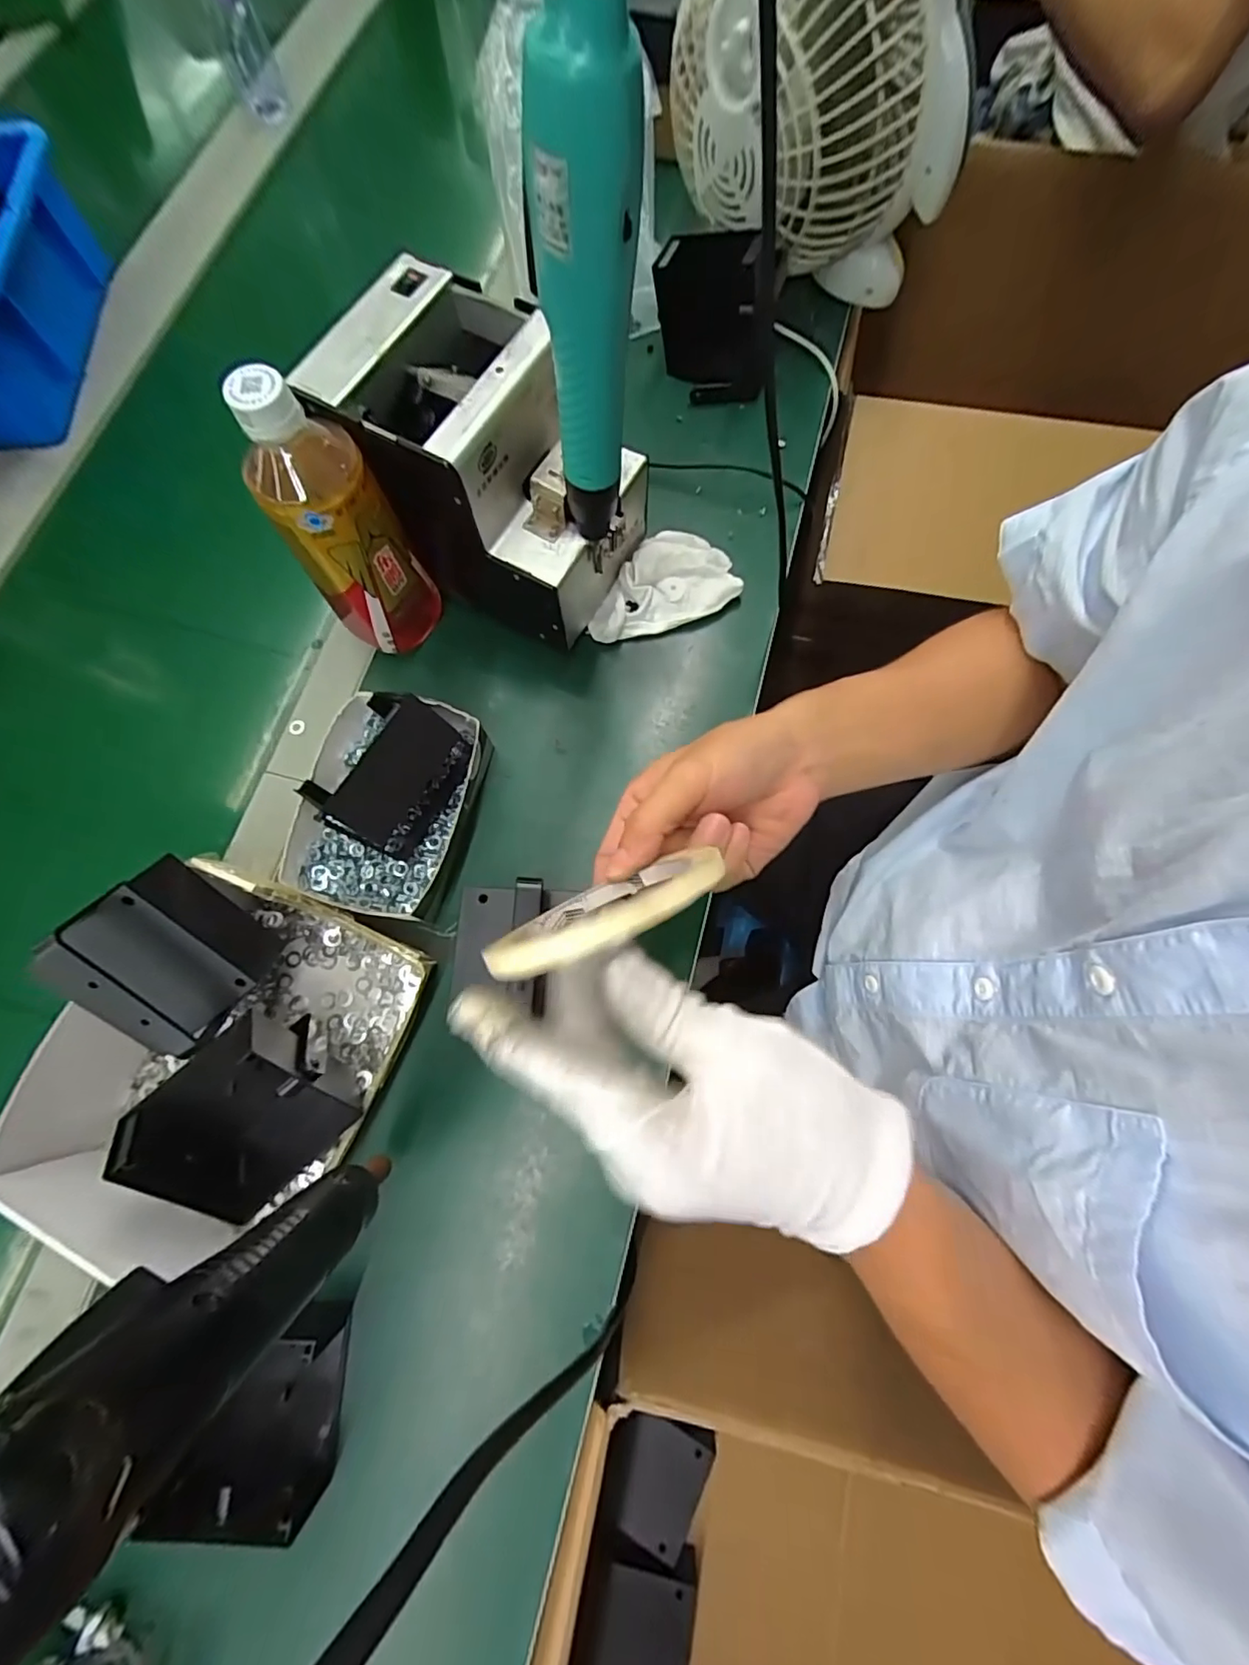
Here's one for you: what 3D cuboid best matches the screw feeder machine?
[{"bbox_3d":[-0.088,-0.244,0.404,0.175,0.154,0.123,27,77,9],"label":"screw feeder machine"}]

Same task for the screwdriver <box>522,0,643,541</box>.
[{"bbox_3d":[-0.015,-0.221,0.245,0.040,0.214,0.036,-11,74,-2],"label":"screwdriver"}]

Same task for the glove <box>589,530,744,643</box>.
[{"bbox_3d":[0.026,-0.194,0.454,0.118,0.026,0.068,-23,75,-5],"label":"glove"}]

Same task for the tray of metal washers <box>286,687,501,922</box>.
[{"bbox_3d":[-0.164,-0.020,0.399,0.115,0.043,0.148,16,75,6],"label":"tray of metal washers"}]

